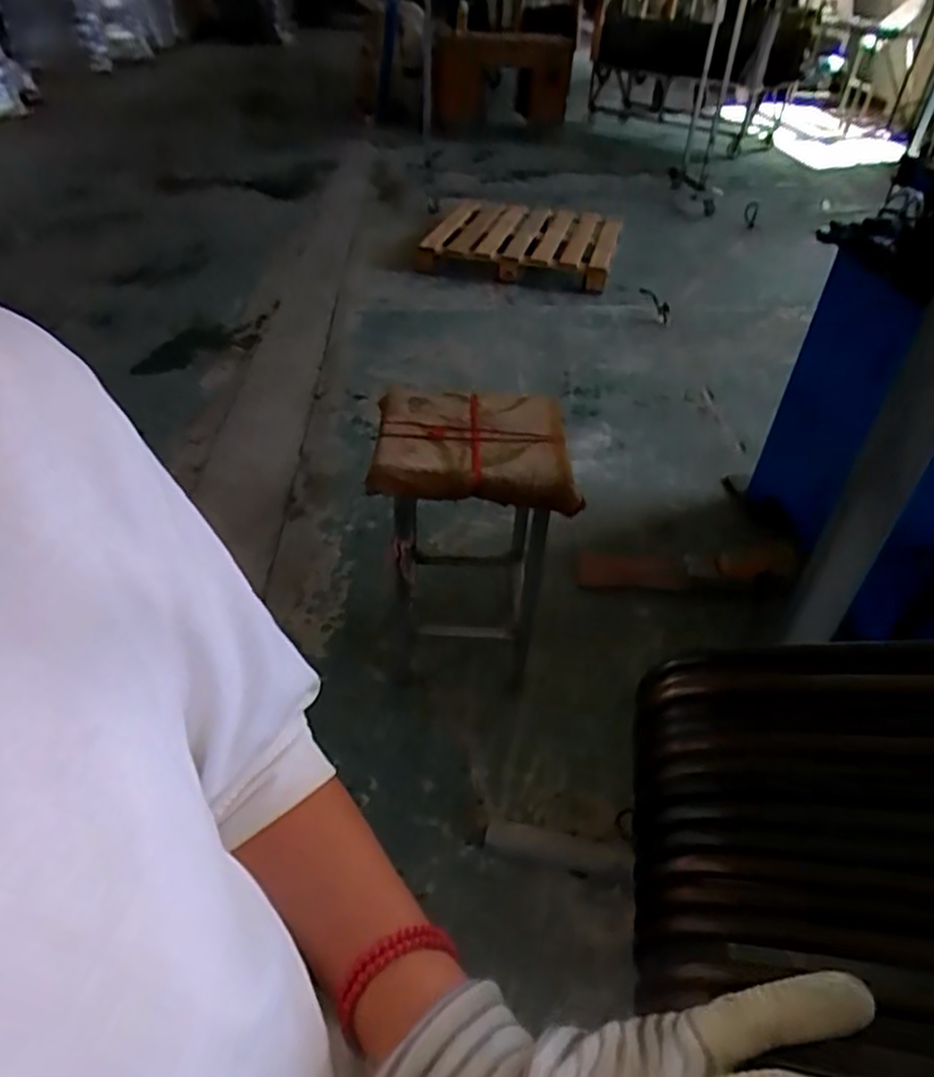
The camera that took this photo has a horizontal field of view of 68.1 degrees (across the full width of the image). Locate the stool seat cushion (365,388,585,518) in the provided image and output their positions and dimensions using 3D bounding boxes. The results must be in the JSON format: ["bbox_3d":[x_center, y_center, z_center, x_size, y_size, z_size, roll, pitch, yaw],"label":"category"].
[{"bbox_3d":[0.012,-0.205,1.424,0.403,0.069,0.387,3,41,0],"label":"stool seat cushion"}]

